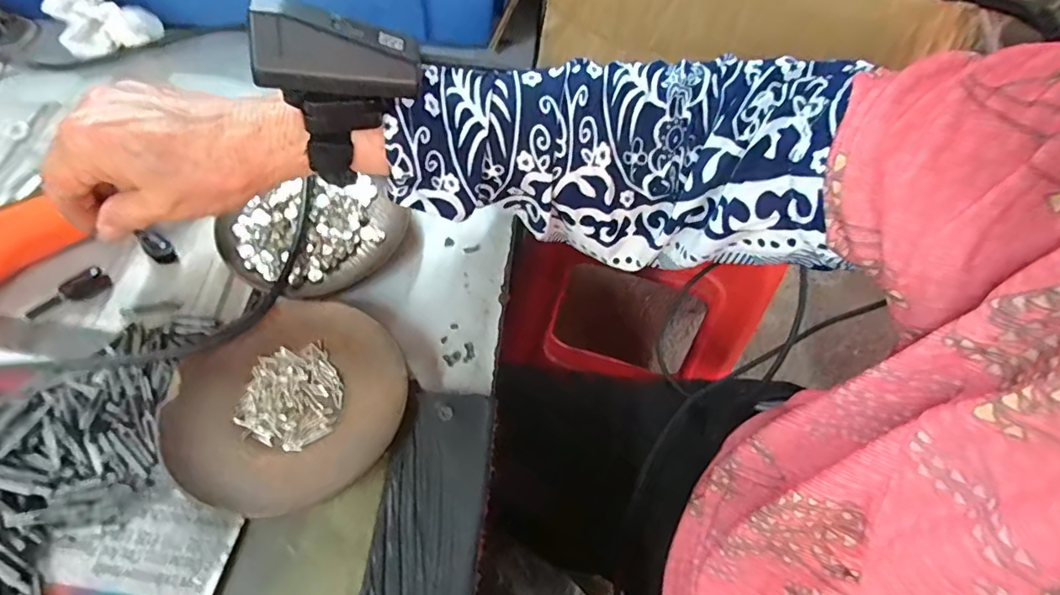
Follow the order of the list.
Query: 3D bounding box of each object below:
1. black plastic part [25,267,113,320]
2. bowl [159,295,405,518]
[{"bbox_3d":[-0.268,-0.003,0.311,0.042,0.009,0.012,-27,65,-18],"label":"black plastic part"},{"bbox_3d":[-0.121,0.052,0.276,0.106,0.020,0.109,1,59,-3],"label":"bowl"}]

